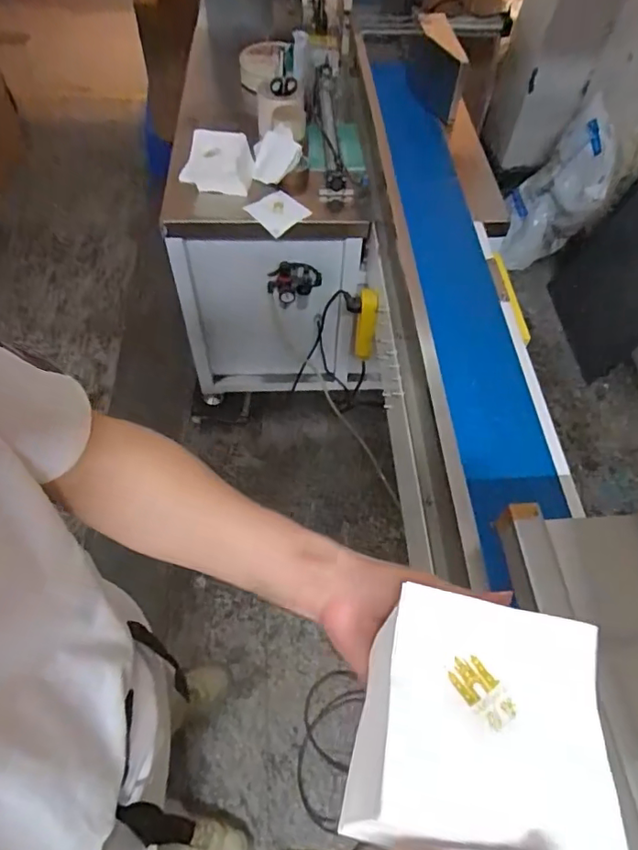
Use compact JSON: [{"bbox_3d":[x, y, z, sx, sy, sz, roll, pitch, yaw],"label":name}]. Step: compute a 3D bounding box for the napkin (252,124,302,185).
[{"bbox_3d":[-0.120,-0.680,1.359,0.017,0.217,0.103,-42,107,-27],"label":"napkin"}]

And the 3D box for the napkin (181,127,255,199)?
[{"bbox_3d":[-0.244,-0.610,1.226,0.123,0.110,0.169,-31,62,-22],"label":"napkin"}]

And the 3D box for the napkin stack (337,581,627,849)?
[{"bbox_3d":[0.090,0.172,0.309,0.123,0.075,0.117,9,55,3],"label":"napkin stack"}]

